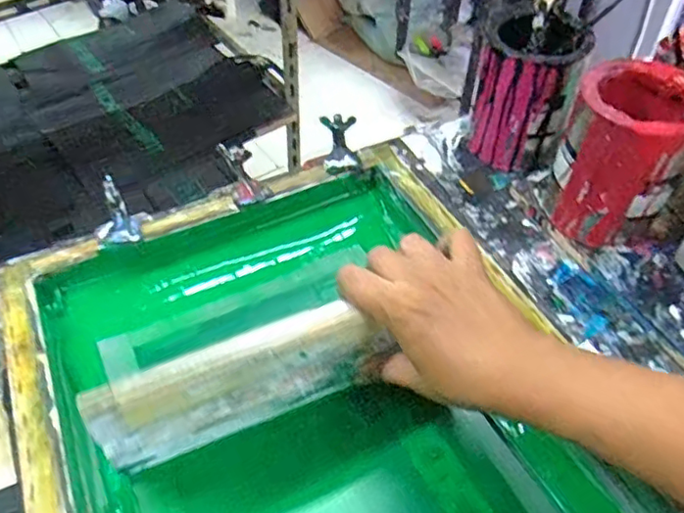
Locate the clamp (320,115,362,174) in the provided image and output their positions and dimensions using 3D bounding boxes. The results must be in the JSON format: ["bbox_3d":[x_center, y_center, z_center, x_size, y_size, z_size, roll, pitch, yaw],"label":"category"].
[{"bbox_3d":[-0.002,-0.118,0.629,0.034,0.027,0.059,-7,93,-10],"label":"clamp"}]

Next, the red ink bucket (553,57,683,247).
[{"bbox_3d":[0.264,-0.089,0.576,0.097,0.169,0.105,0,50,0],"label":"red ink bucket"}]

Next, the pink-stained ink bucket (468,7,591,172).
[{"bbox_3d":[0.201,-0.177,0.663,0.101,0.156,0.104,12,52,14],"label":"pink-stained ink bucket"}]

